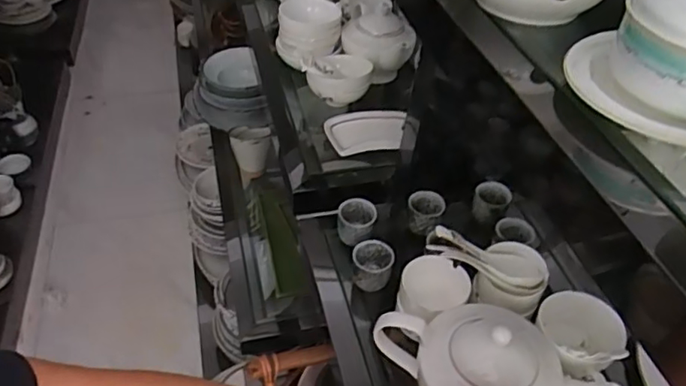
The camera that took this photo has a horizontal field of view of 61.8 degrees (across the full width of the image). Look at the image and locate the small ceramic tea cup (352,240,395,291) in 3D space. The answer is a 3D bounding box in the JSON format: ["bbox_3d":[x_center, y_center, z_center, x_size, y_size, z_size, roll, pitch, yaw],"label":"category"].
[{"bbox_3d":[0.034,0.086,0.689,0.046,0.042,0.046,2,43,-2],"label":"small ceramic tea cup"}]

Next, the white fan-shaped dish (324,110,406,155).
[{"bbox_3d":[0.036,-0.102,0.917,0.123,0.032,0.095,0,43,-5],"label":"white fan-shaped dish"}]

